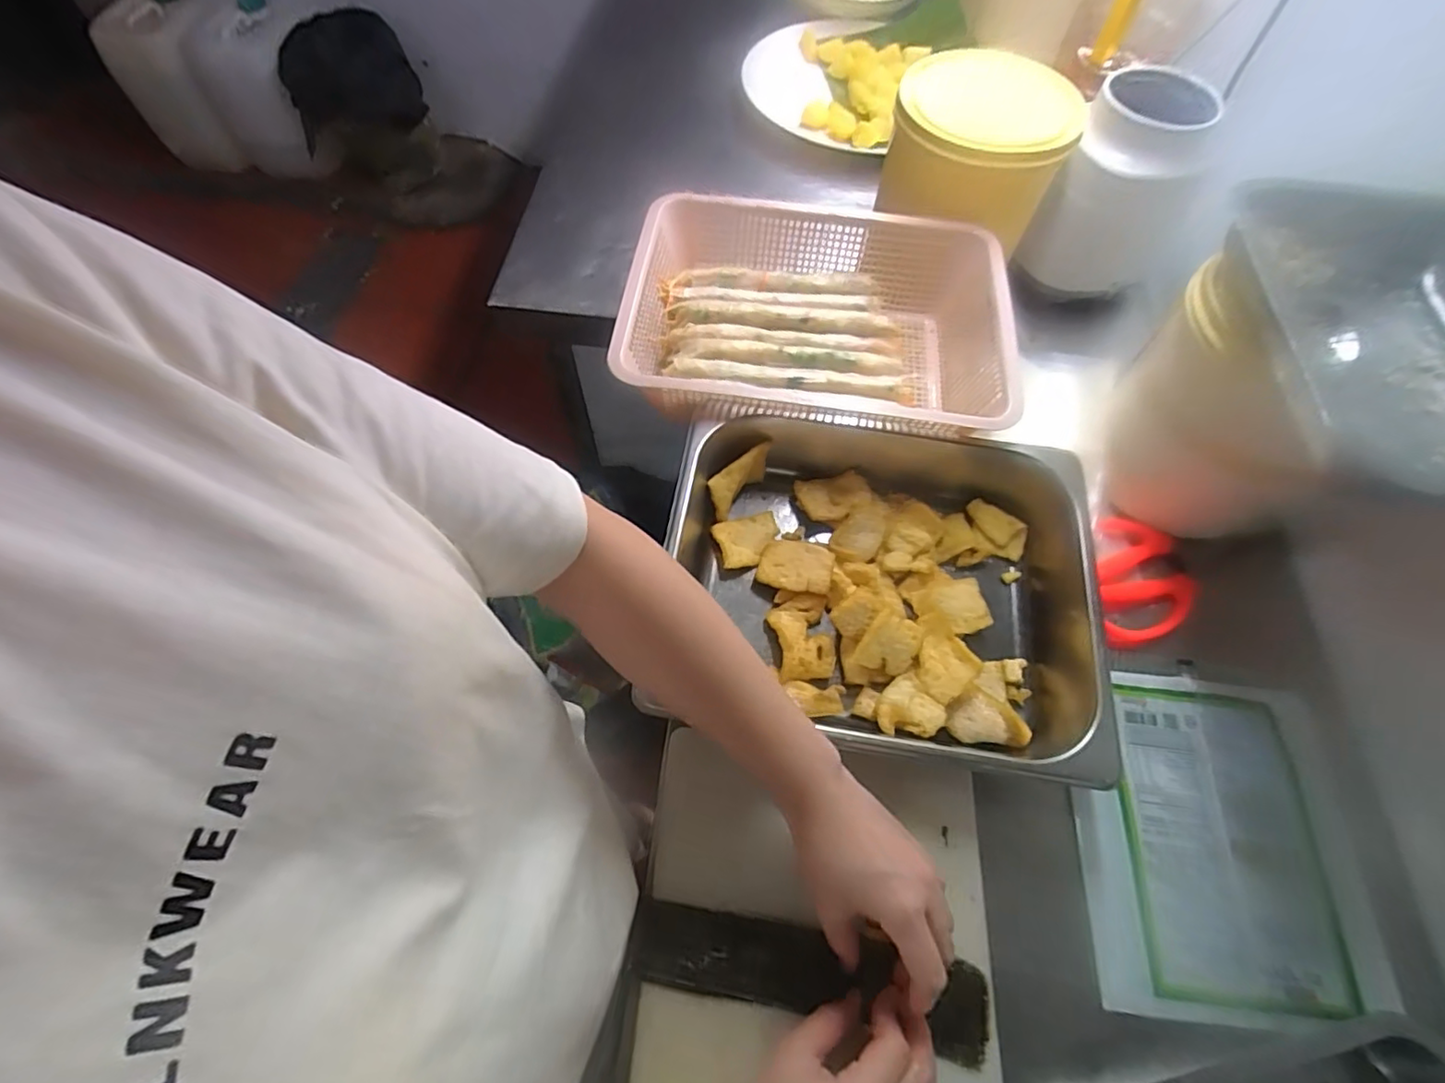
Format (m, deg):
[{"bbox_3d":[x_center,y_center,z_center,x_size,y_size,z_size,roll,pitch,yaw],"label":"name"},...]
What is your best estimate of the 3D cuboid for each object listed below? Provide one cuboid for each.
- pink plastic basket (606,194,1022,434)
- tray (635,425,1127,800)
[{"bbox_3d":[0.089,-0.197,0.600,0.331,0.115,0.254,7,63,1],"label":"pink plastic basket"},{"bbox_3d":[0.128,0.033,0.478,0.345,0.064,0.258,10,63,2],"label":"tray"}]

